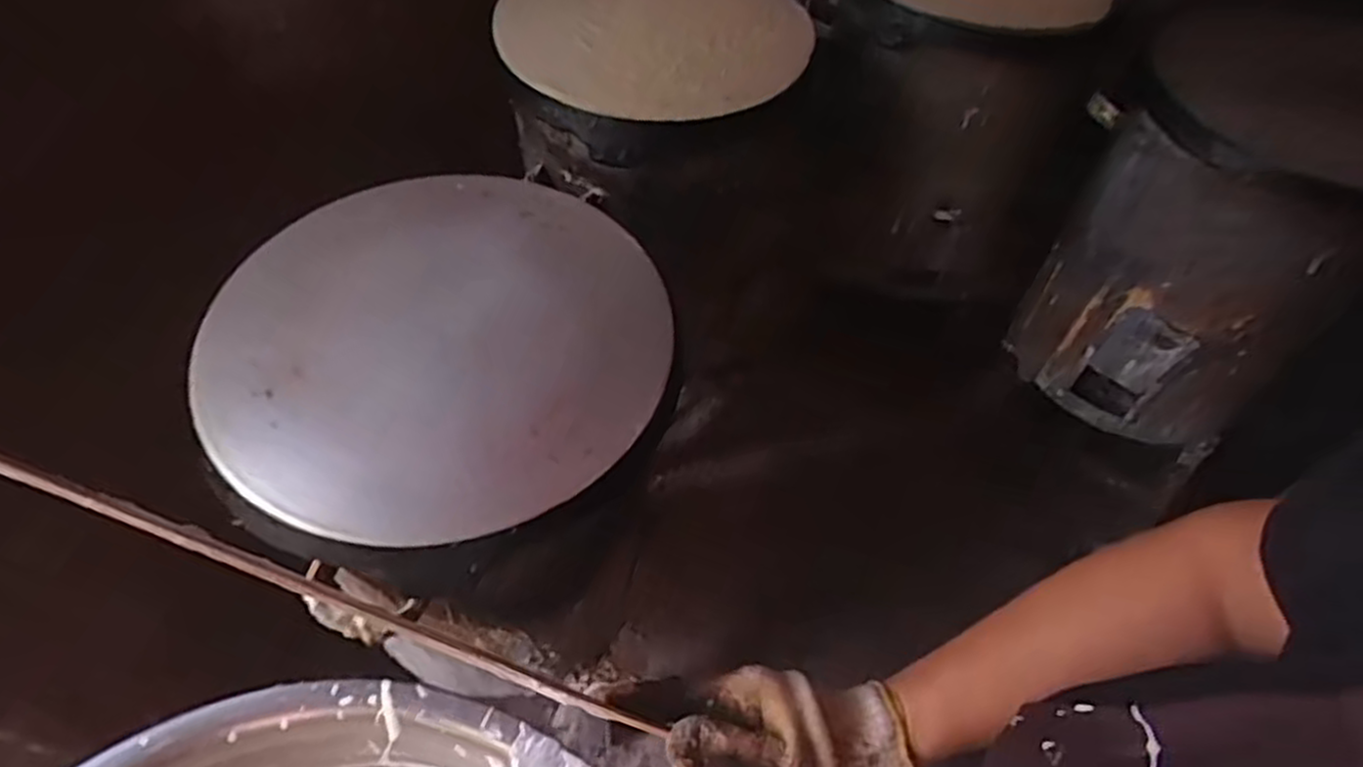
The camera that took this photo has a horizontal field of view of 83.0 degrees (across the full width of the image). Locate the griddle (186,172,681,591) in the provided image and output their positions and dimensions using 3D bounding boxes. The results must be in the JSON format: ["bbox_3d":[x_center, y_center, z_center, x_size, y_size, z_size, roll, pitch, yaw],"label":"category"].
[{"bbox_3d":[-0.197,-0.034,0.645,0.370,0.037,0.381,1,54,-2],"label":"griddle"}]

